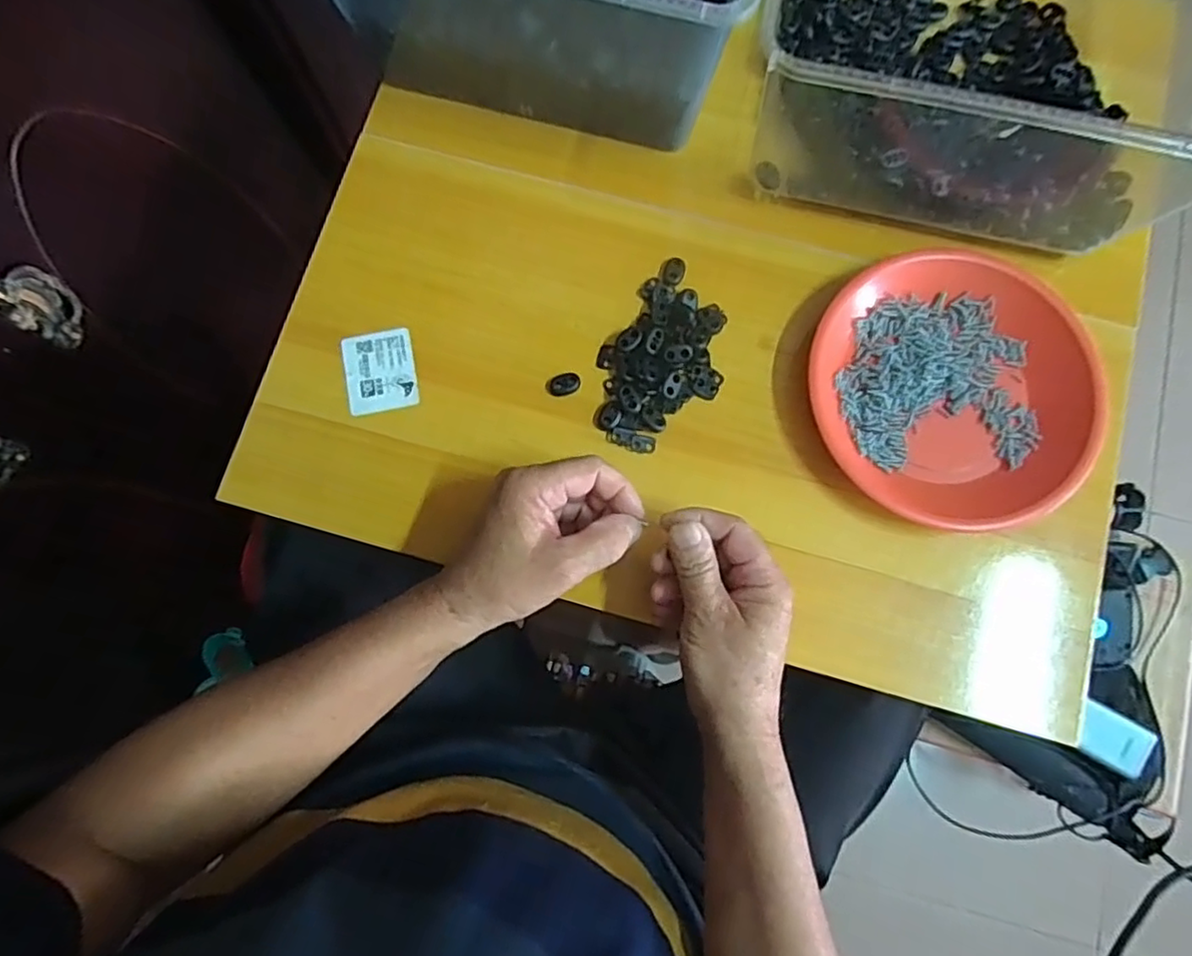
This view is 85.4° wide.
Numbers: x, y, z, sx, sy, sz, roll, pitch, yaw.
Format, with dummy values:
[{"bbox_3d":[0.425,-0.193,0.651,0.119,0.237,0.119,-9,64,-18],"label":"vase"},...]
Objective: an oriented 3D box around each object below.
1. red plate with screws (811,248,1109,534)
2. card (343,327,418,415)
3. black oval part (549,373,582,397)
[{"bbox_3d":[0.245,-0.062,0.443,0.177,0.025,0.190,0,79,-1],"label":"red plate with screws"},{"bbox_3d":[-0.154,-0.076,0.460,0.048,0.004,0.061,-11,79,-6],"label":"card"},{"bbox_3d":[-0.022,-0.066,0.455,0.022,0.005,0.014,-25,81,-6],"label":"black oval part"}]

